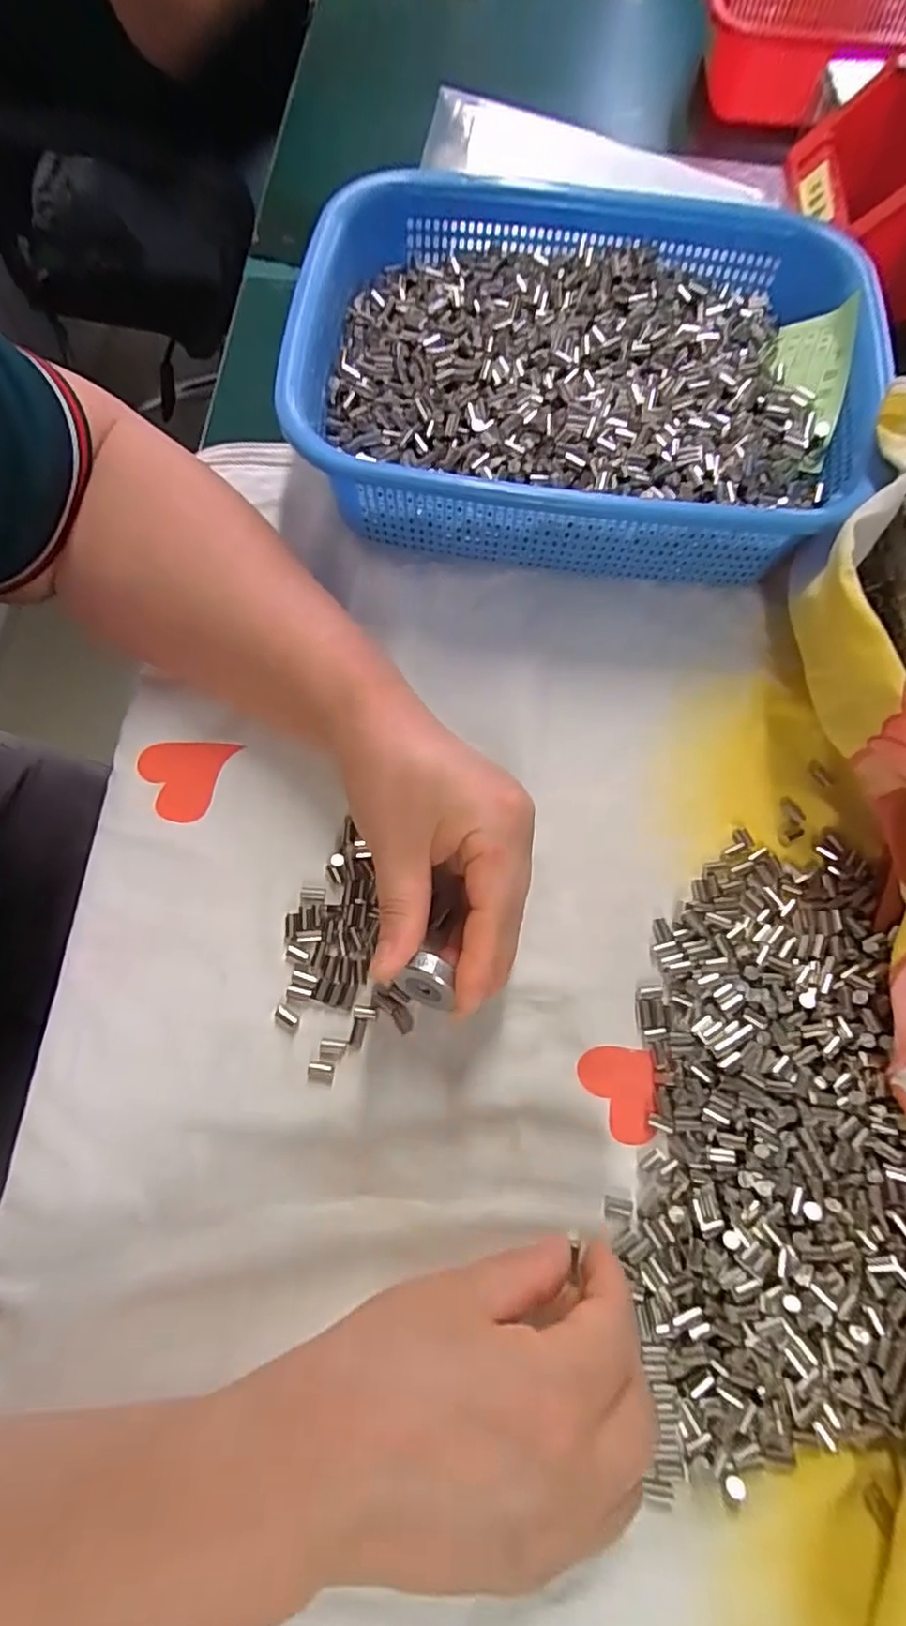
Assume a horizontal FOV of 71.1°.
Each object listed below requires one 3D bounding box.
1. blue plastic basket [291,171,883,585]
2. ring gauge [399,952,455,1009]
[{"bbox_3d":[0.067,-0.224,0.340,0.287,0.075,0.210,5,72,1],"label":"blue plastic basket"},{"bbox_3d":[-0.007,0.064,0.244,0.020,0.025,0.010,30,41,-1],"label":"ring gauge"}]

